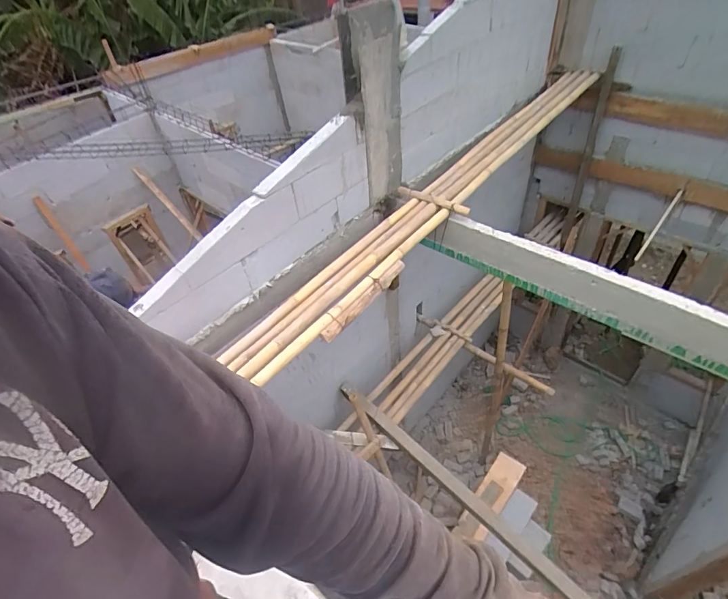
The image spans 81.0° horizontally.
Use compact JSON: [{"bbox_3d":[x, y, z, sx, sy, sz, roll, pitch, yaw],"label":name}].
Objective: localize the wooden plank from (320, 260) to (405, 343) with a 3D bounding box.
[{"bbox_3d":[0.009,-0.005,1.921,0.061,0.070,0.575,25,54,28],"label":"wooden plank"}]

